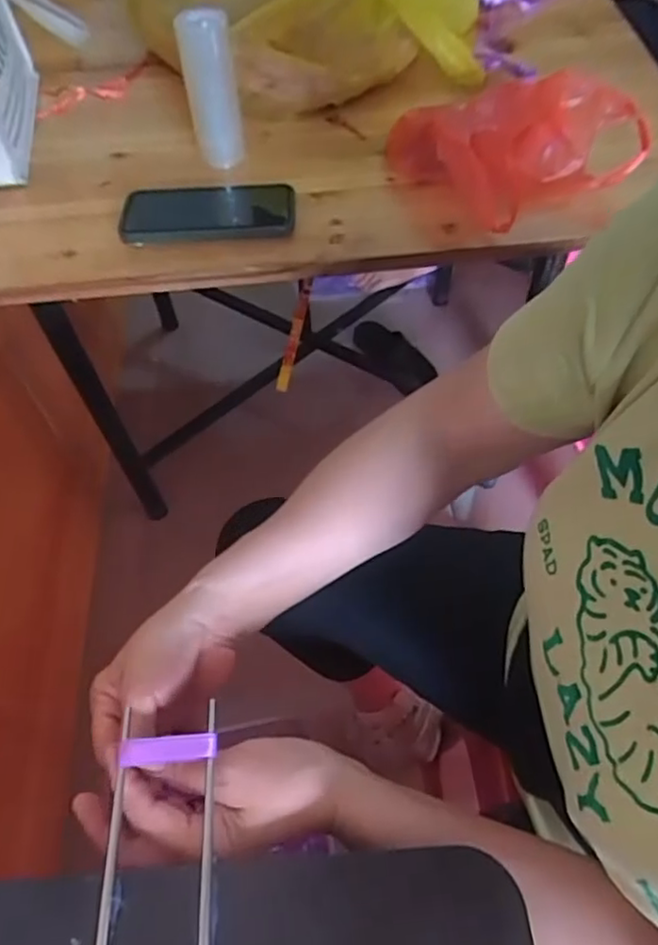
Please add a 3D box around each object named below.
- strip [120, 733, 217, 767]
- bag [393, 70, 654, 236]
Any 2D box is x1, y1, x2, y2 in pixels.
[{"bbox_3d":[-0.086,0.148,0.348,0.048,0.004,0.013,-3,75,-1],"label":"strip"},{"bbox_3d":[0.176,-0.317,0.619,0.209,0.062,0.162,-14,57,-6],"label":"bag"}]

